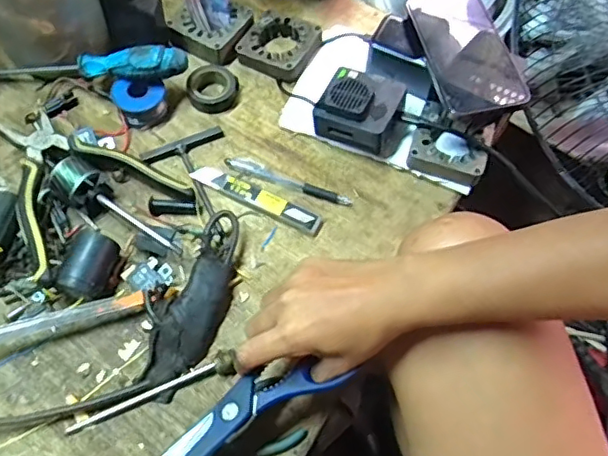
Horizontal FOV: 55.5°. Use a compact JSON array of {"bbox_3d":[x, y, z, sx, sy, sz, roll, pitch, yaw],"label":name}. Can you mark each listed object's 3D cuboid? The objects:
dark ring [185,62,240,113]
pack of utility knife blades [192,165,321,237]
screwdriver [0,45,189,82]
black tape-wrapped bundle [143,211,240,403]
[{"bbox_3d":[-0.098,-0.155,0.629,0.059,0.016,0.053,-38,71,-19],"label":"dark ring"},{"bbox_3d":[-0.046,-0.031,0.576,0.136,0.009,0.023,27,65,10],"label":"pack of utility knife blades"},{"bbox_3d":[-0.235,-0.169,0.615,0.242,0.030,0.025,1,62,20],"label":"screwdriver"},{"bbox_3d":[-0.102,0.064,0.515,0.059,0.032,0.168,17,64,5],"label":"black tape-wrapped bundle"}]

